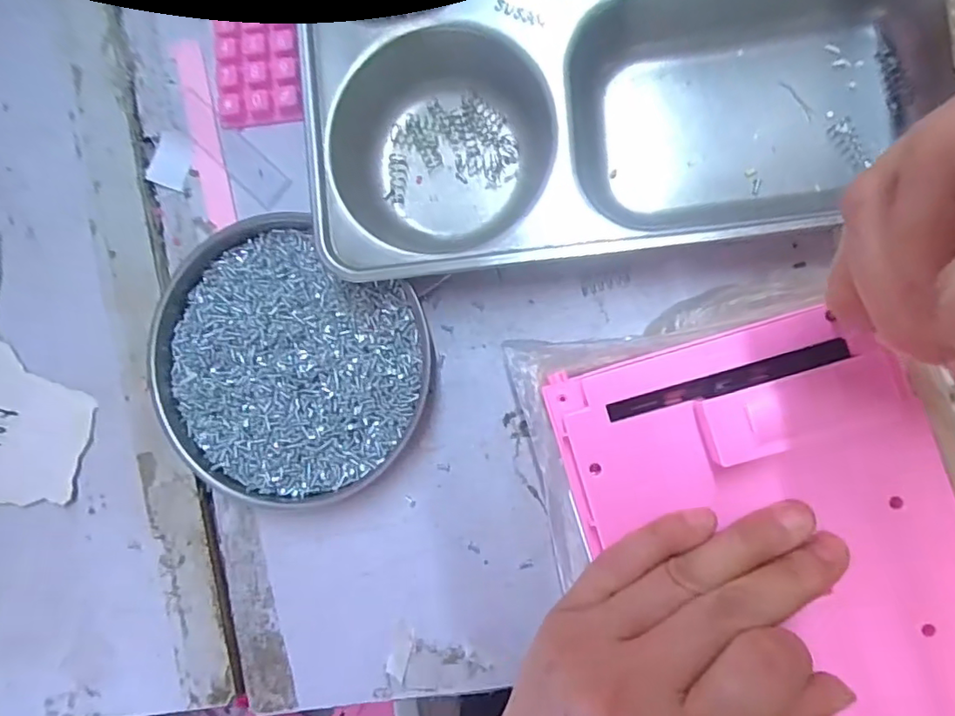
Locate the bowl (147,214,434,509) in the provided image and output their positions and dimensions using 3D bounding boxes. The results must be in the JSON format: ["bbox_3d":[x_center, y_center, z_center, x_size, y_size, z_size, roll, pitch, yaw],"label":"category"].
[{"bbox_3d":[-0.094,0.005,0.287,0.132,0.022,0.125,0,91,10],"label":"bowl"}]

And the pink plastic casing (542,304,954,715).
[{"bbox_3d":[0.107,0.065,0.211,0.122,0.027,0.154,-21,88,9],"label":"pink plastic casing"}]

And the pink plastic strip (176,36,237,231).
[{"bbox_3d":[-0.142,-0.117,0.305,0.015,0.004,0.098,-12,89,10],"label":"pink plastic strip"}]

